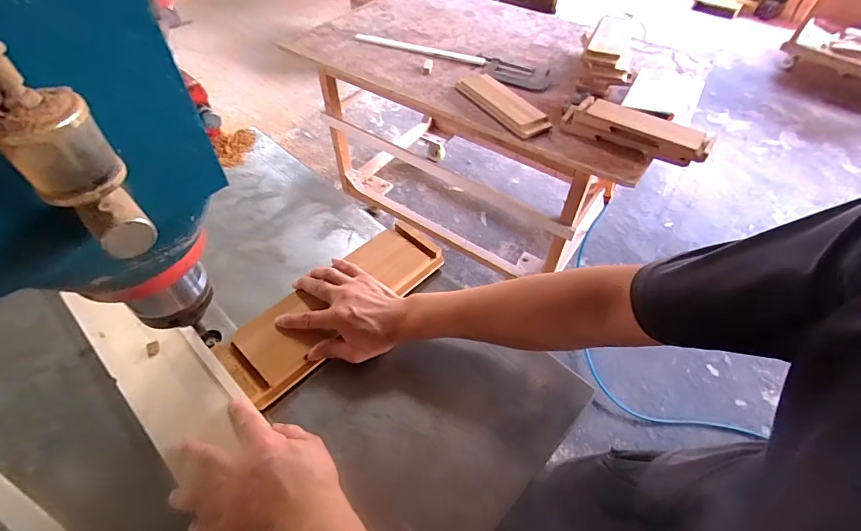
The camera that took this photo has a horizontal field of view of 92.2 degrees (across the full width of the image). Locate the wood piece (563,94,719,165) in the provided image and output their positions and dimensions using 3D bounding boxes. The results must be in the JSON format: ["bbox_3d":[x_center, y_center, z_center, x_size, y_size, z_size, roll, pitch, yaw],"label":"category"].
[{"bbox_3d":[0.490,-0.328,1.003,0.337,0.062,0.080,27,56,19],"label":"wood piece"}]

